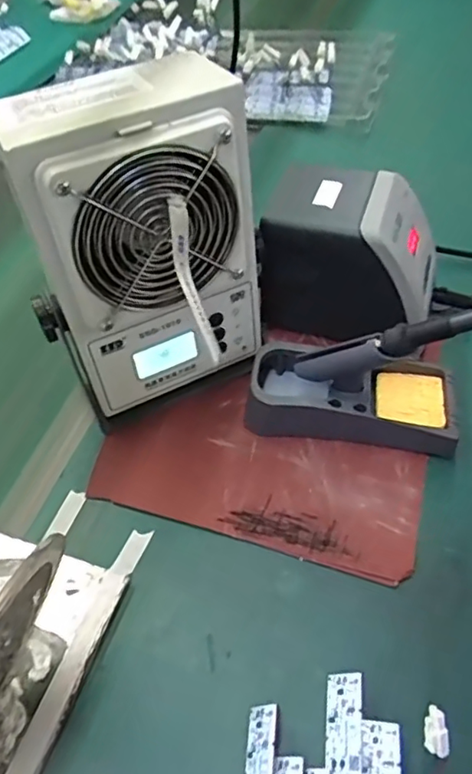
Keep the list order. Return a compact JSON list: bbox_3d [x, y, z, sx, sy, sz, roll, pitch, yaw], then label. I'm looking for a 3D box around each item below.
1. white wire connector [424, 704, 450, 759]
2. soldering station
[{"bbox_3d":[0.106,0.183,0.309,0.012,0.030,0.005,-9,7,-7],"label":"white wire connector"},{"bbox_3d":[0.105,-0.116,0.522,0.147,0.126,0.098,13,51,13],"label":"soldering station"}]

